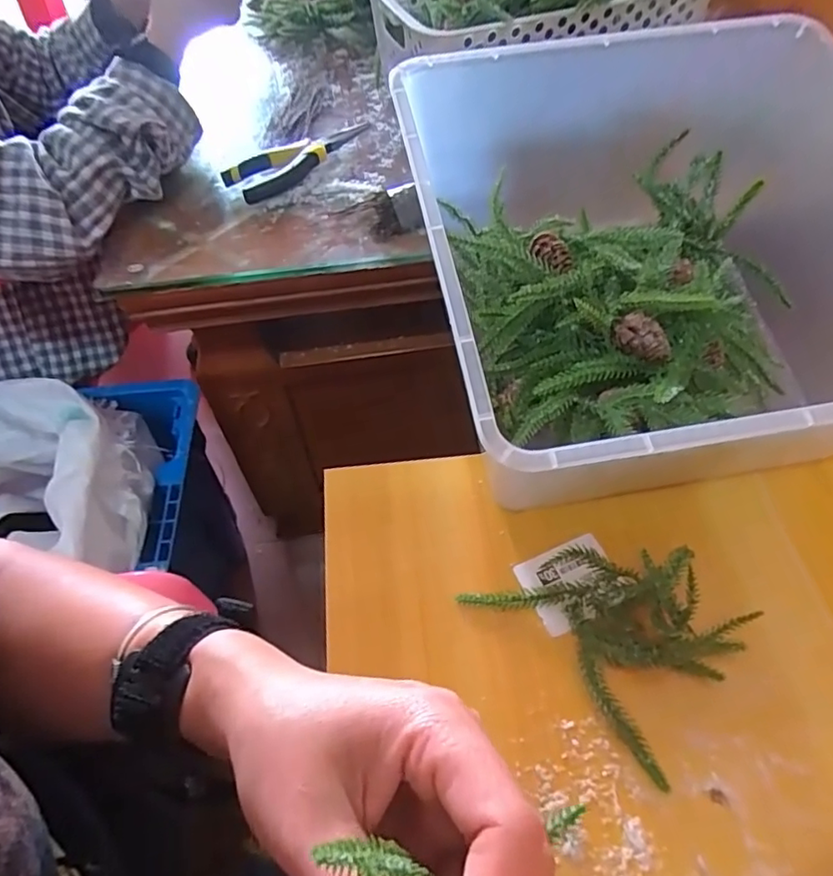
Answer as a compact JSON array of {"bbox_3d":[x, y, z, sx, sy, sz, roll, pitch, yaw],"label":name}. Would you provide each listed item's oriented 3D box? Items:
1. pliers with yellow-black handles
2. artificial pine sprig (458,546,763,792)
[{"bbox_3d":[-0.108,-0.272,0.578,0.152,0.019,0.052,-39,62,-23],"label":"pliers with yellow-black handles"},{"bbox_3d":[0.112,0.095,0.339,0.136,0.039,0.110,36,63,25],"label":"artificial pine sprig"}]

